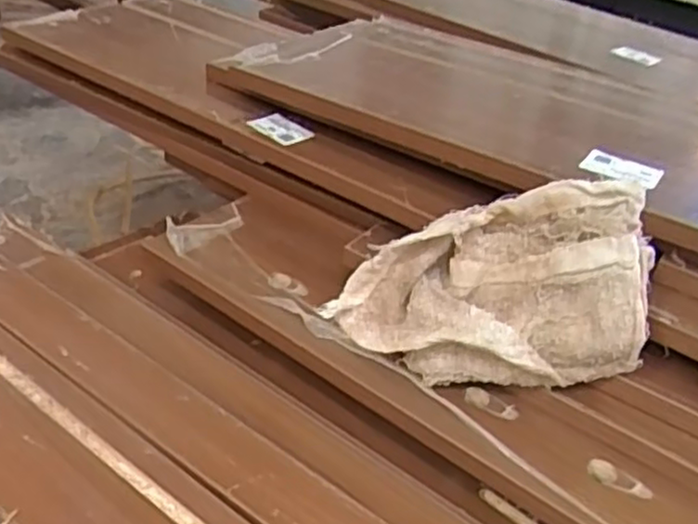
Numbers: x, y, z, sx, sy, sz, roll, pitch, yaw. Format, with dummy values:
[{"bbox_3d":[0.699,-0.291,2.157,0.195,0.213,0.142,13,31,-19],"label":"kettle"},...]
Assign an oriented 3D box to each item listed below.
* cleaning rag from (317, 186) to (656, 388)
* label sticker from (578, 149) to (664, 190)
[{"bbox_3d":[0.101,0.019,0.533,0.216,0.123,0.109,5,34,-3],"label":"cleaning rag"},{"bbox_3d":[0.228,-0.078,0.602,0.063,0.007,0.024,20,66,18],"label":"label sticker"}]

